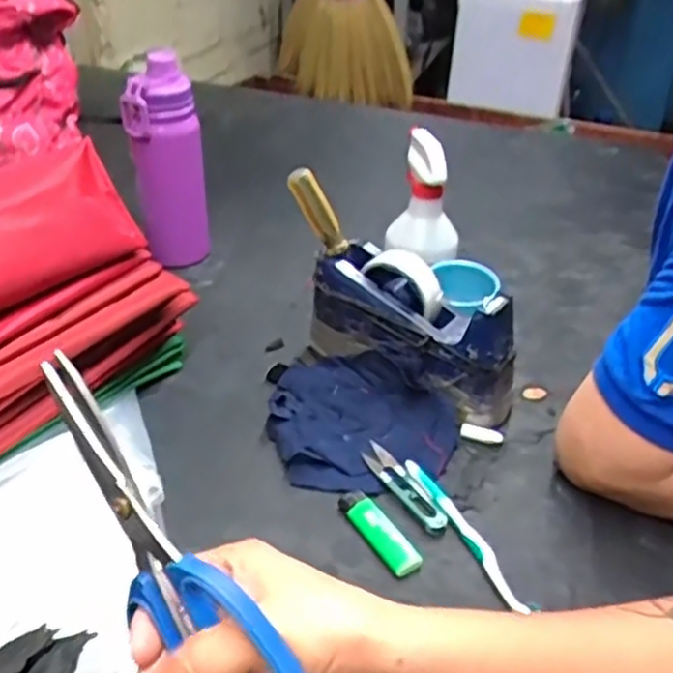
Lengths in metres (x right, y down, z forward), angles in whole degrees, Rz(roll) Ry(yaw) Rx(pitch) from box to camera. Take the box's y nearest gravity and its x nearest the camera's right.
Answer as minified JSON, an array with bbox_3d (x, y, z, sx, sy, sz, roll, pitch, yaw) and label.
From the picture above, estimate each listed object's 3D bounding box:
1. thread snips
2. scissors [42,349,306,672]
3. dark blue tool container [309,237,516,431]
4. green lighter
[{"bbox_3d":[0.054,0.120,0.584,0.023,0.006,0.102,-19,41,-27],"label":"thread snips"},{"bbox_3d":[-0.081,0.088,0.308,0.027,0.061,0.175,-28,82,-36],"label":"scissors"},{"bbox_3d":[0.071,-0.004,0.672,0.201,0.114,0.080,22,40,25],"label":"dark blue tool container"},{"bbox_3d":[0.031,0.146,0.546,0.024,0.011,0.084,-20,41,-29],"label":"green lighter"}]

